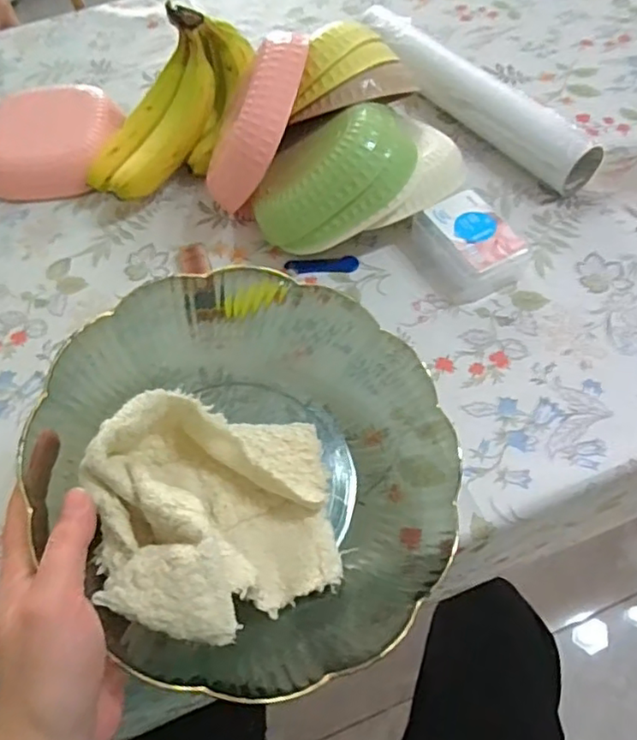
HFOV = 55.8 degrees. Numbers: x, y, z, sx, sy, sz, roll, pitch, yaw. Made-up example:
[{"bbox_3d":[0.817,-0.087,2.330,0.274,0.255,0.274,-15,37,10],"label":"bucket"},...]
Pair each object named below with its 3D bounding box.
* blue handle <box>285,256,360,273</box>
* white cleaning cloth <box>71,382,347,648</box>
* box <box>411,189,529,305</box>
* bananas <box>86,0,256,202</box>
[{"bbox_3d":[0.003,-0.090,0.510,0.061,0.006,0.014,-4,57,2],"label":"blue handle"},{"bbox_3d":[-0.055,0.084,0.342,0.123,0.098,0.123,-11,57,-2],"label":"white cleaning cloth"},{"bbox_3d":[0.120,-0.101,0.492,0.072,0.037,0.083,-21,58,-8],"label":"box"},{"bbox_3d":[-0.135,-0.238,0.549,0.076,0.086,0.190,34,89,24],"label":"bananas"}]

